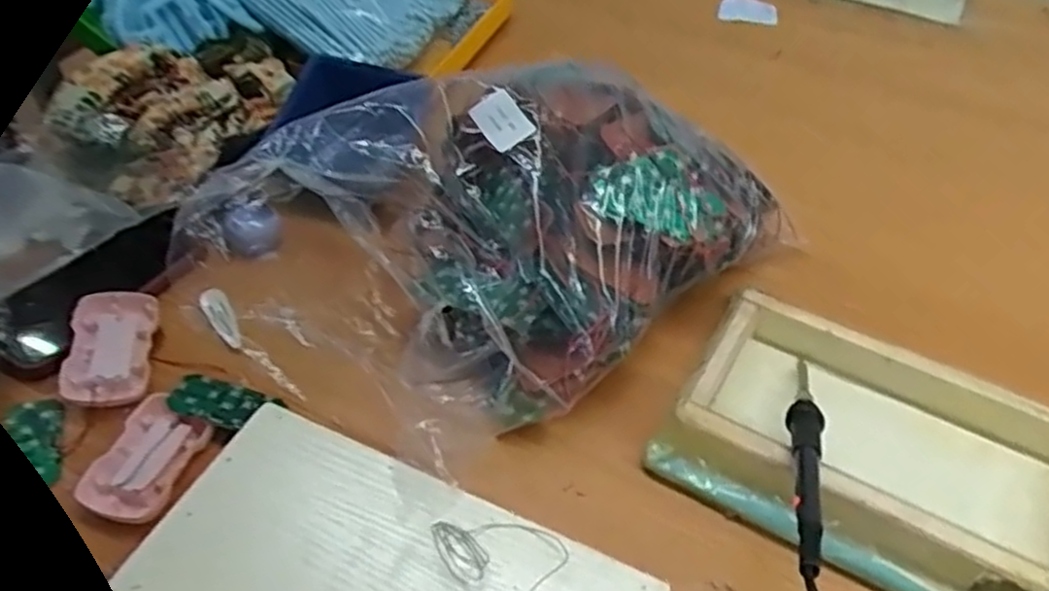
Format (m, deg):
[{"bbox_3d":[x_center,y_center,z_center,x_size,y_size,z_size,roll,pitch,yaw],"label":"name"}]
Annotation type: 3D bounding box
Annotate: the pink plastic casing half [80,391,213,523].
[{"bbox_3d":[-0.246,0.107,0.500,0.056,0.015,0.078,20,51,18],"label":"pink plastic casing half"}]

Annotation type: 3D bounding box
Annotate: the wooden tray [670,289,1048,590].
[{"bbox_3d":[0.235,0.094,0.501,0.246,0.039,0.142,23,52,20],"label":"wooden tray"}]

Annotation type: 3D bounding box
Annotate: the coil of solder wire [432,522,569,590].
[{"bbox_3d":[-0.009,0.141,0.418,0.057,0.007,0.070,-24,52,-20],"label":"coil of solder wire"}]

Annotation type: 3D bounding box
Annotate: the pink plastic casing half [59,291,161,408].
[{"bbox_3d":[-0.295,0.038,0.551,0.055,0.016,0.086,2,55,-11],"label":"pink plastic casing half"}]

